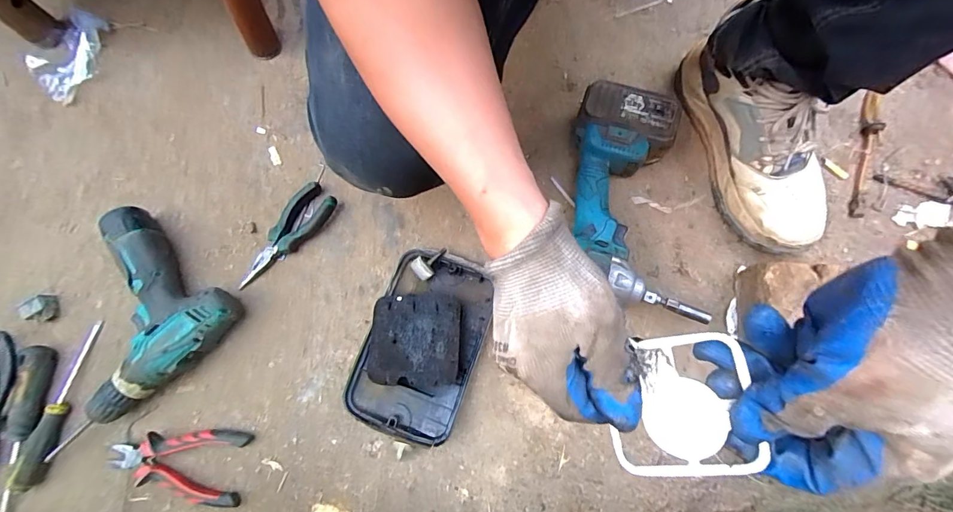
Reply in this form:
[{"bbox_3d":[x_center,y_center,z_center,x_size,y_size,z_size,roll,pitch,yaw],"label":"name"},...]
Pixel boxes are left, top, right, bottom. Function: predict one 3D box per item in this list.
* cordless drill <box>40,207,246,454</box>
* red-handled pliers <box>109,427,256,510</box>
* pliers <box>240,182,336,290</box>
[{"bbox_3d":[-0.401,0.077,0.492,0.181,0.065,0.206,42,87,3],"label":"cordless drill"},{"bbox_3d":[-0.321,0.225,0.477,0.132,0.032,0.072,7,86,1],"label":"red-handled pliers"},{"bbox_3d":[-0.224,-0.021,0.517,0.043,0.013,0.141,34,86,3],"label":"pliers"}]

